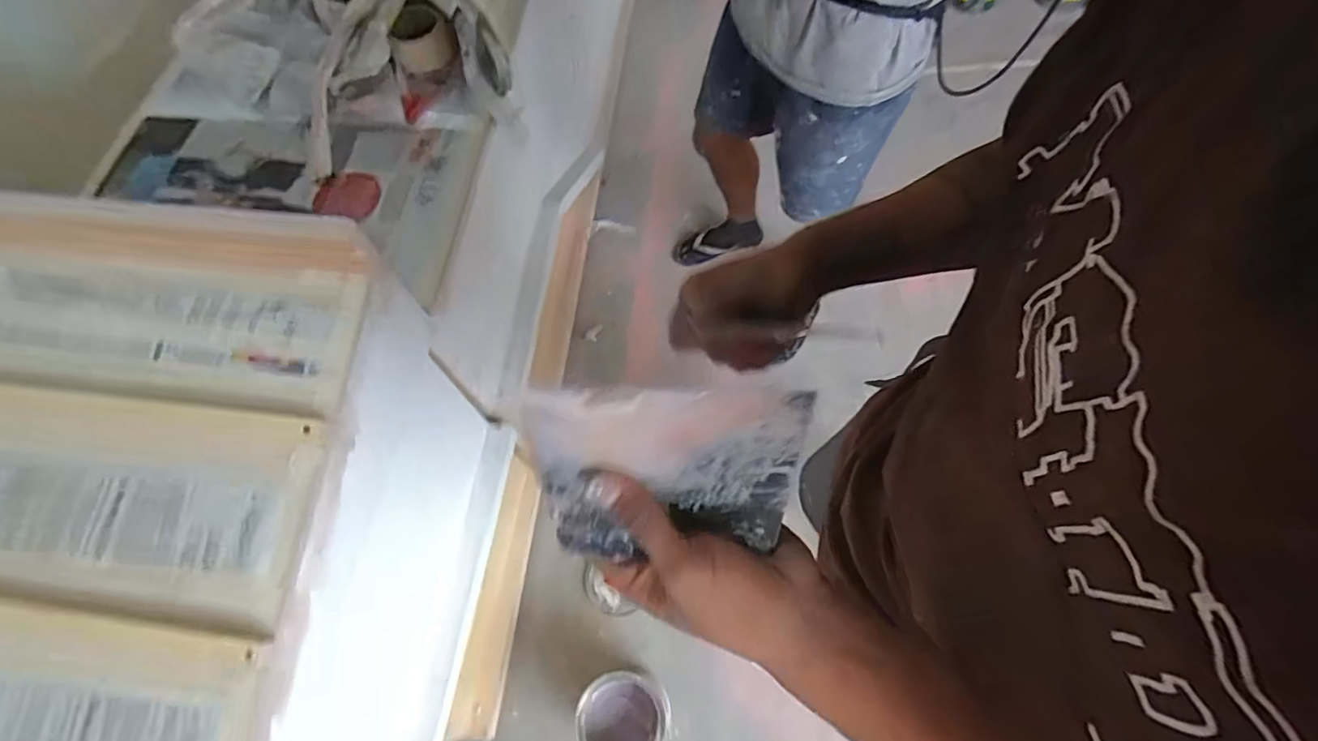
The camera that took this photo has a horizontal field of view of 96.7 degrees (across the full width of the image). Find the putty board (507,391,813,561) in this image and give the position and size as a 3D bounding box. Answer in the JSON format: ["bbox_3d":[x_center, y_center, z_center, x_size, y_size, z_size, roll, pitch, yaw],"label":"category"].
[{"bbox_3d":[0.002,0.057,0.309,0.142,0.100,0.007,1,23,4],"label":"putty board"}]

